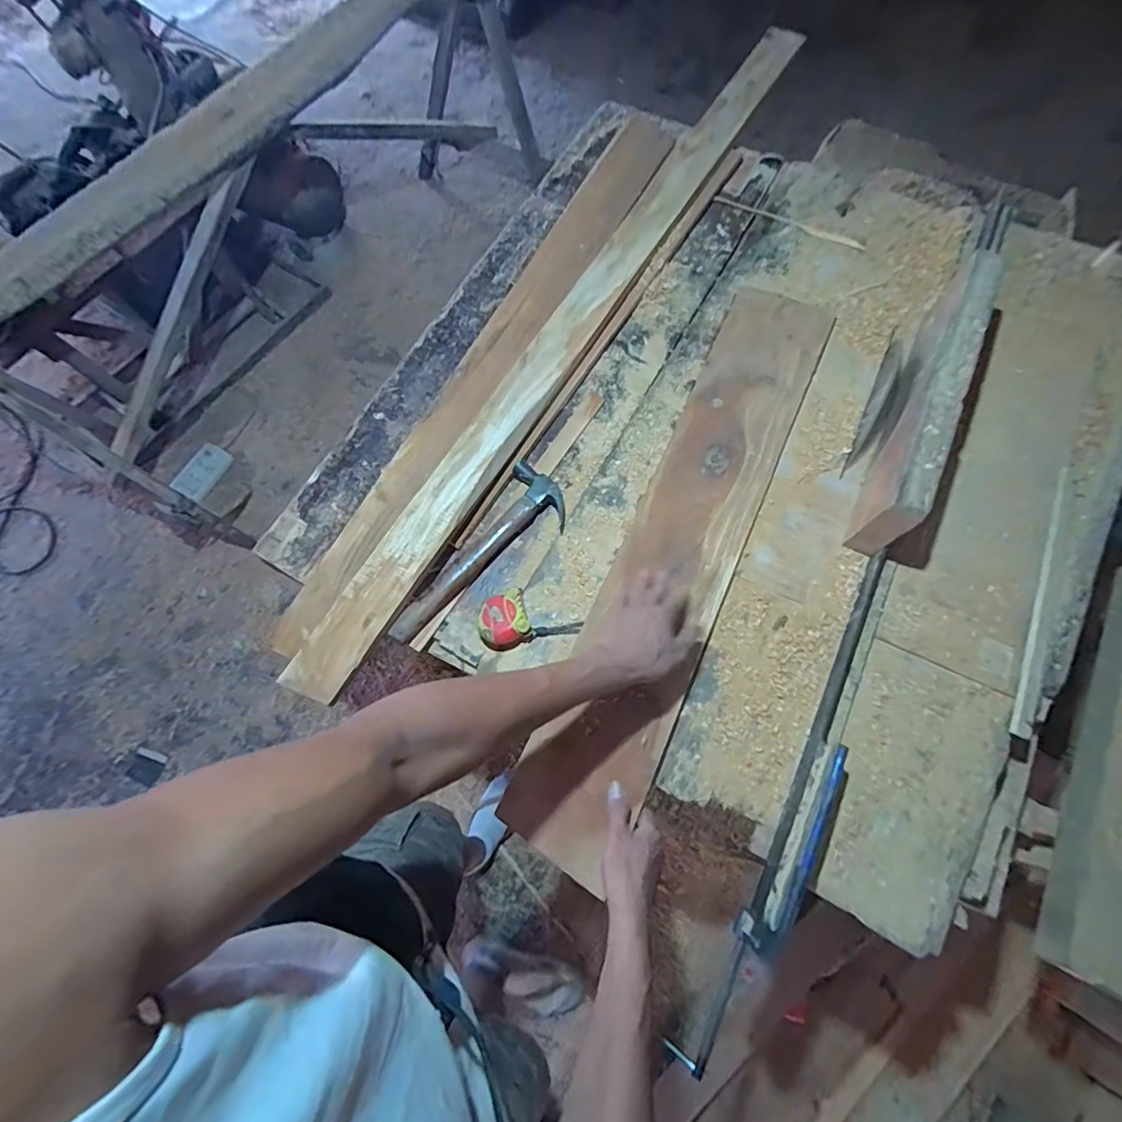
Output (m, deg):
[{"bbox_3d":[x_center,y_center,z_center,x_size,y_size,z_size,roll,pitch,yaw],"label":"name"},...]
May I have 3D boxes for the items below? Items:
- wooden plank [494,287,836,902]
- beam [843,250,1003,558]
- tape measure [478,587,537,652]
[{"bbox_3d":[0.186,-0.034,0.792,0.164,0.024,0.927,24,74,9],"label":"wooden plank"},{"bbox_3d":[0.520,-0.221,0.772,0.049,0.143,0.449,24,73,9],"label":"beam"},{"bbox_3d":[-0.081,0.084,0.761,0.075,0.034,0.078,-20,71,-5],"label":"tape measure"}]

